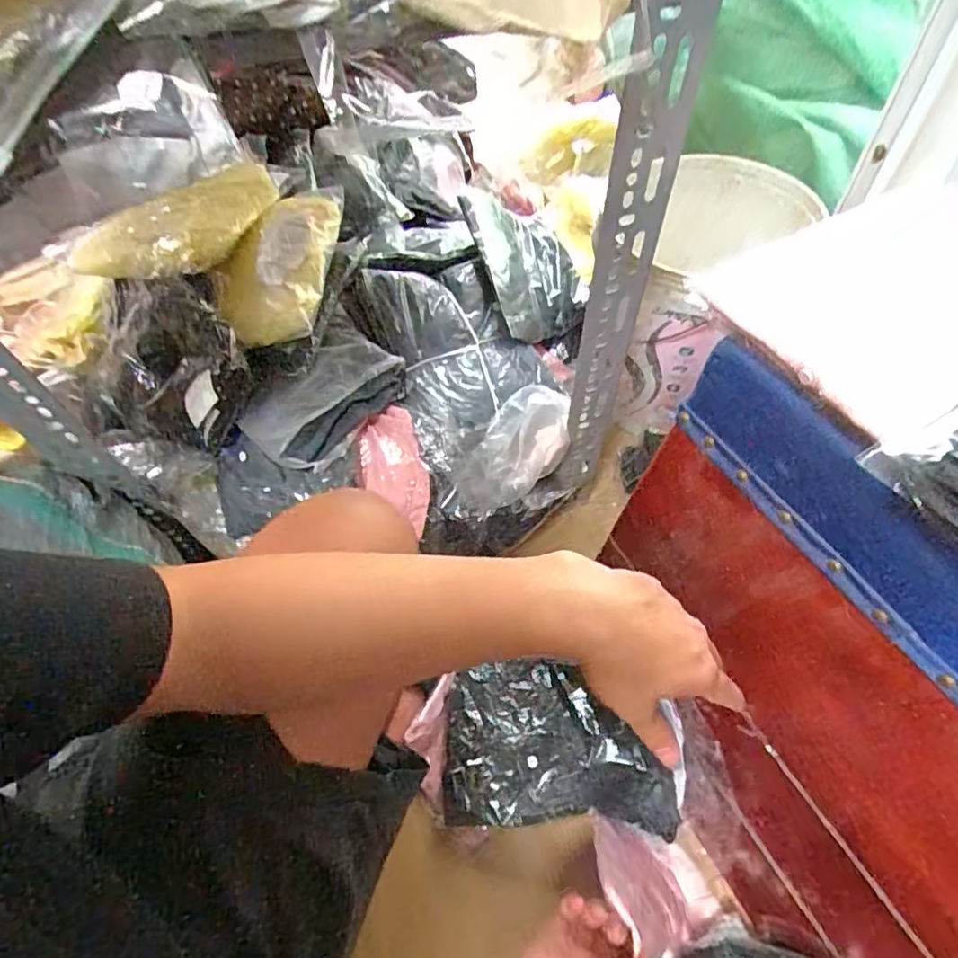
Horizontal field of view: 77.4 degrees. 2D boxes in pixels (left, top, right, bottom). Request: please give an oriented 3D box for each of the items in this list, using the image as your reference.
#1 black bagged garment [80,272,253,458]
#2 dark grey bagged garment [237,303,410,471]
[{"bbox_3d":[-0.417,-0.157,0.782,0.281,0.214,0.062,16,23,18],"label":"black bagged garment"},{"bbox_3d":[-0.194,-0.100,0.759,0.127,0.077,0.192,34,64,23],"label":"dark grey bagged garment"}]

